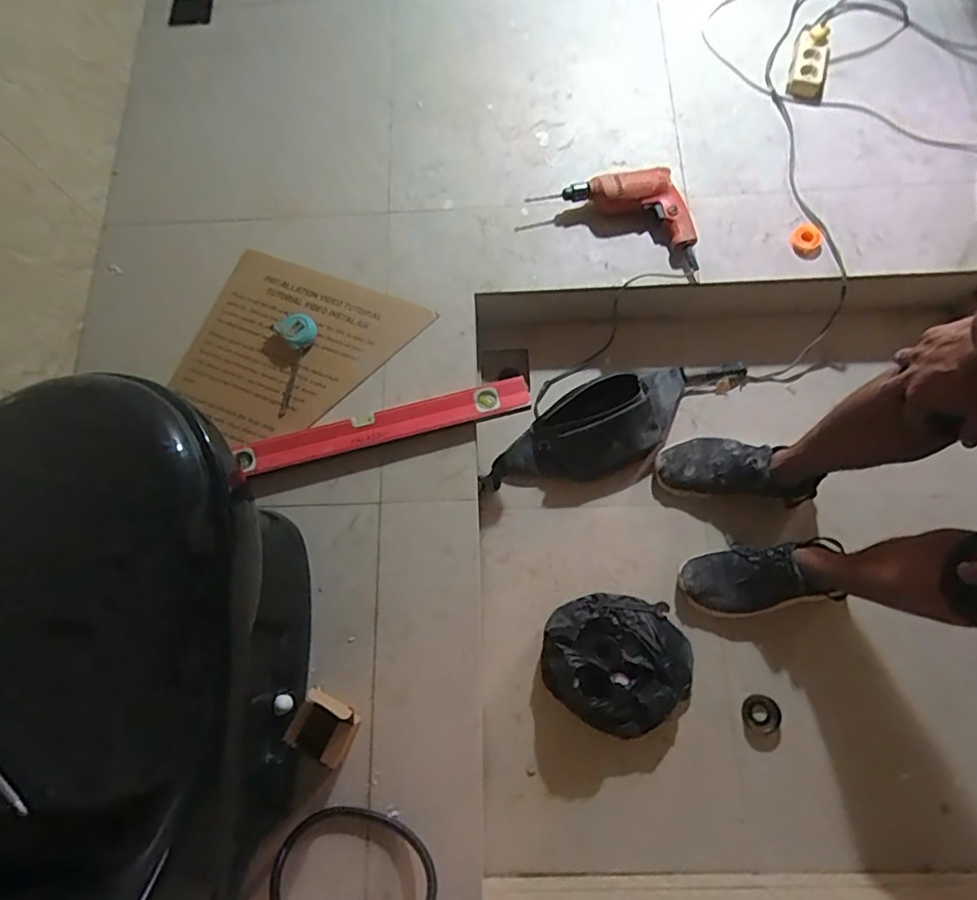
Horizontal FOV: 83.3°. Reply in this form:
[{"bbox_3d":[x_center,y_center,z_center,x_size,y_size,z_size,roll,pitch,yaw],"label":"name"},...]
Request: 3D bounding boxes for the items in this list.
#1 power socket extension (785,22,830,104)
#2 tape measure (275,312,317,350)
[{"bbox_3d":[0.693,-0.834,1.178,0.077,0.050,0.194,14,76,6],"label":"power socket extension"},{"bbox_3d":[-0.352,-0.224,1.012,0.065,0.038,0.058,-38,77,-8],"label":"tape measure"}]

